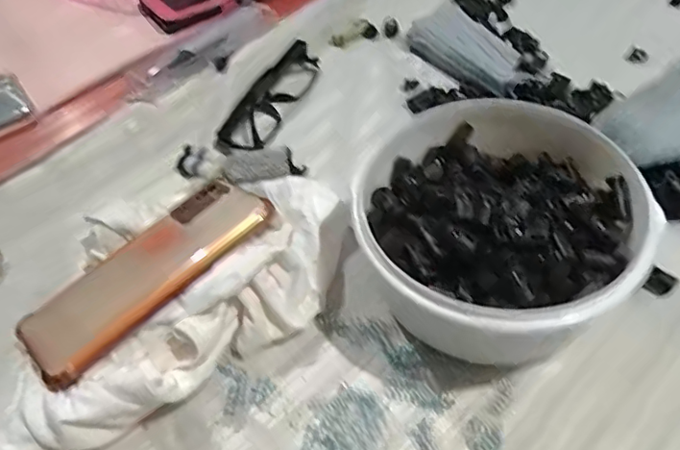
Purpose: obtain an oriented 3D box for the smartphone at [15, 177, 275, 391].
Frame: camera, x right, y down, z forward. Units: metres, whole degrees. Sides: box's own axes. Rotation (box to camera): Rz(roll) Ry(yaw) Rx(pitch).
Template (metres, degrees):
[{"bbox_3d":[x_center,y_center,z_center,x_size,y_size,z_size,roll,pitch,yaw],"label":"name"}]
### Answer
[{"bbox_3d":[-0.122,0.027,0.356,0.075,0.009,0.158,25,59,41],"label":"smartphone"}]

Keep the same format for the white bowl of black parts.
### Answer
[{"bbox_3d":[0.092,0.005,0.340,0.147,0.081,0.153,-3,51,3],"label":"white bowl of black parts"}]

